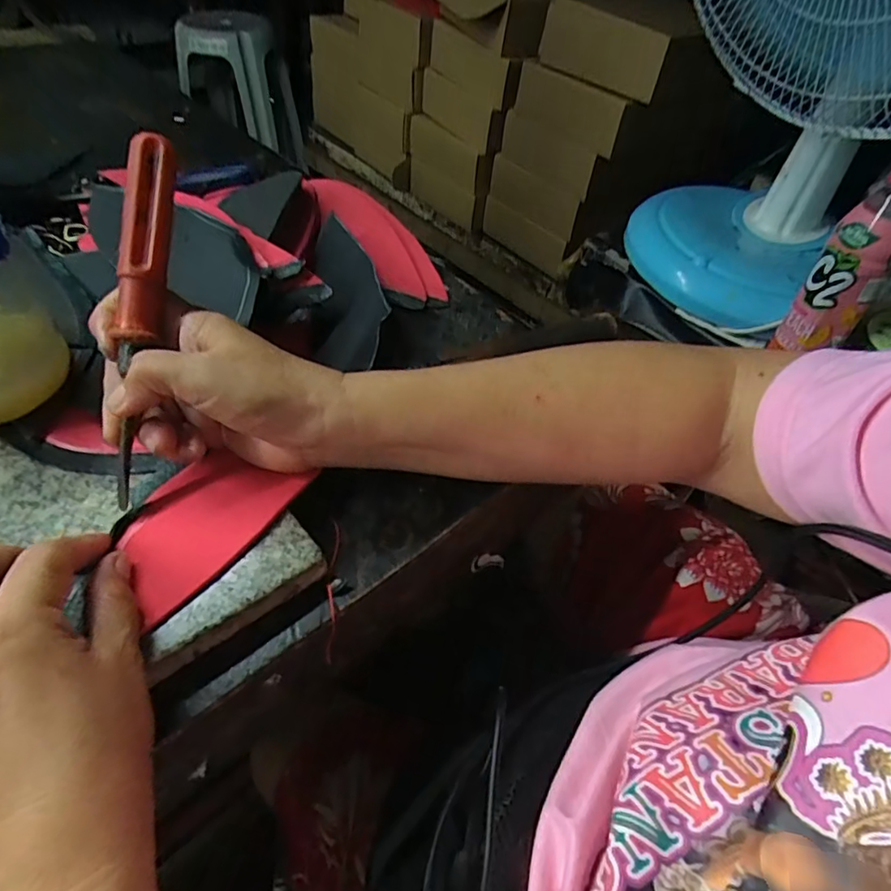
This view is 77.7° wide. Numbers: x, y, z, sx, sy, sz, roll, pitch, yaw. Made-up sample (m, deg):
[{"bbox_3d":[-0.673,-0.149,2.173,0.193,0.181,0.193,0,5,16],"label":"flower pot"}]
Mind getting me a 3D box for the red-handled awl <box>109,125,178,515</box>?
[{"bbox_3d":[-0.144,-0.058,0.260,0.019,0.167,0.012,8,5,1],"label":"red-handled awl"}]

